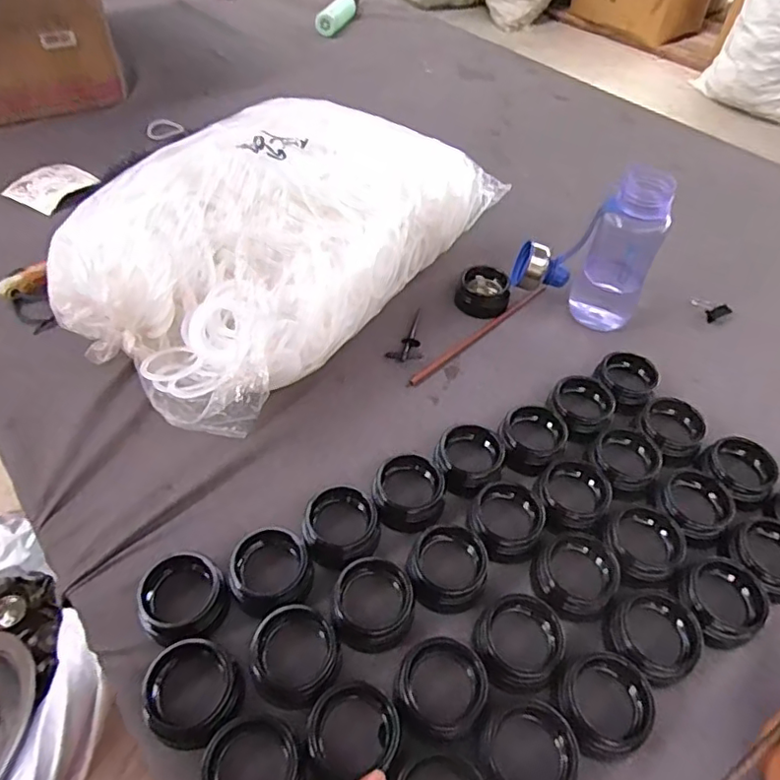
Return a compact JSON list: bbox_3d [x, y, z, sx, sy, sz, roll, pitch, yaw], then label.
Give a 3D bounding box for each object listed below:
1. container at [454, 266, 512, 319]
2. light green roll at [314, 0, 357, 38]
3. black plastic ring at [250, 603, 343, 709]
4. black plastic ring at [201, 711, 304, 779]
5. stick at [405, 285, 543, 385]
[{"bbox_3d":[0.116,-0.122,0.701,0.068,0.030,0.055,8,50,4],"label":"container"},{"bbox_3d":[-0.121,-0.871,1.332,0.049,0.049,0.169,15,51,10],"label":"light green roll"},{"bbox_3d":[-0.070,0.195,0.421,0.062,0.021,0.064,1,50,-2],"label":"black plastic ring"},{"bbox_3d":[-0.091,0.251,0.376,0.062,0.030,0.066,1,50,-2],"label":"black plastic ring"},{"bbox_3d":[0.110,-0.069,0.679,0.250,0.007,0.015,-36,60,-28],"label":"stick"}]

